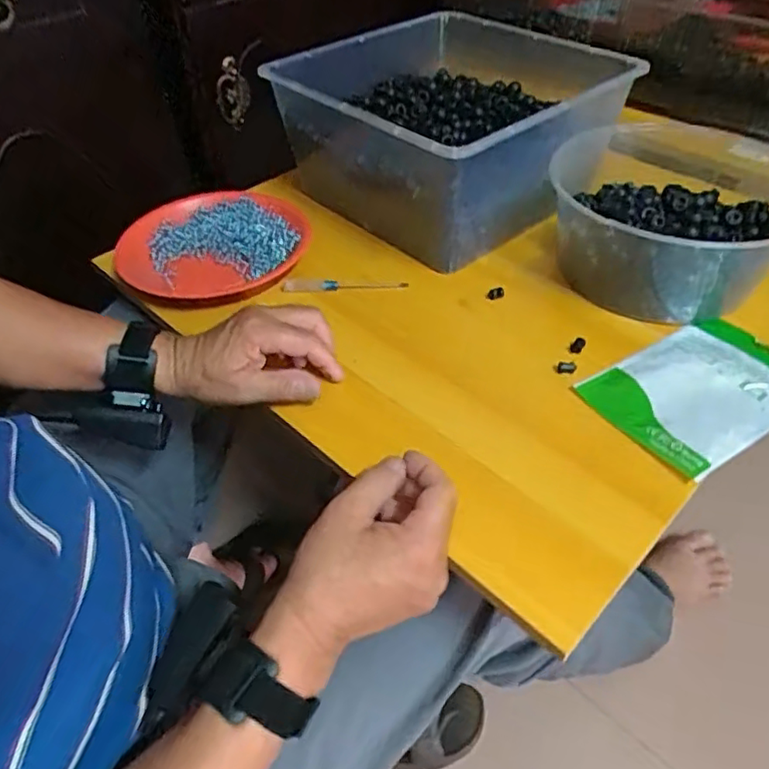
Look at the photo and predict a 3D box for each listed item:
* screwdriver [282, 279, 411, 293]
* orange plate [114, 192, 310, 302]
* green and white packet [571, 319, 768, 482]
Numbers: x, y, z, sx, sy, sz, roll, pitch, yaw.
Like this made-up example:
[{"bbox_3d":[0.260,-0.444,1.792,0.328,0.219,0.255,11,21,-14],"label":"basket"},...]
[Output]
[{"bbox_3d":[-0.041,-0.104,0.636,0.128,0.015,0.016,-4,45,-2],"label":"screwdriver"},{"bbox_3d":[-0.181,-0.145,0.668,0.205,0.040,0.182,-19,48,-16],"label":"orange plate"},{"bbox_3d":[0.267,0.005,0.515,0.172,0.018,0.119,-27,49,-18],"label":"green and white packet"}]

